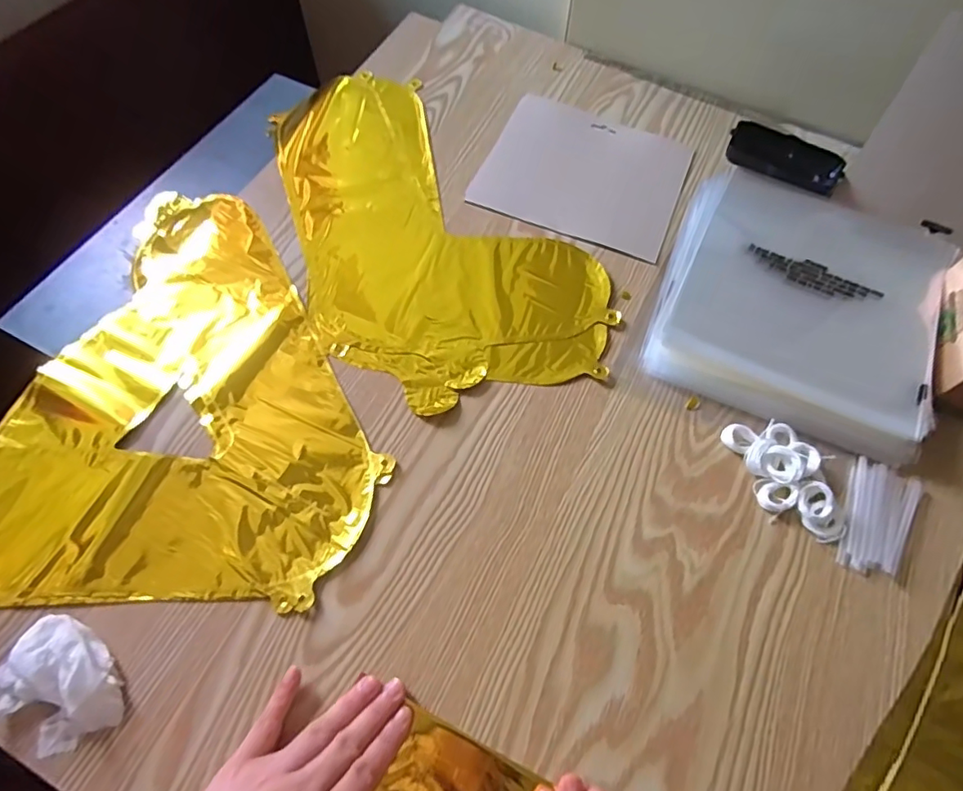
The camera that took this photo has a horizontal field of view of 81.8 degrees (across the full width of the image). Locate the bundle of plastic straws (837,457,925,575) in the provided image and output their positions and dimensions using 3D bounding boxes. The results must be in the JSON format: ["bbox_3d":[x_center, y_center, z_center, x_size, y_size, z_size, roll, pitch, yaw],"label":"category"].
[{"bbox_3d":[0.291,0.090,0.404,0.052,0.008,0.084,22,65,10],"label":"bundle of plastic straws"}]

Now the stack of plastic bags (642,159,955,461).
[{"bbox_3d":[0.270,-0.088,0.474,0.210,0.032,0.232,23,65,10],"label":"stack of plastic bags"}]

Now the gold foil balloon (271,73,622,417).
[{"bbox_3d":[-0.058,-0.174,0.530,0.235,0.008,0.414,-19,65,-11],"label":"gold foil balloon"}]

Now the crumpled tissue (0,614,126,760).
[{"bbox_3d":[-0.256,0.177,0.331,0.075,0.025,0.062,30,66,13],"label":"crumpled tissue"}]

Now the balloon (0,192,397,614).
[{"bbox_3d":[-0.232,-0.021,0.443,0.310,0.011,0.358,3,63,0],"label":"balloon"}]

